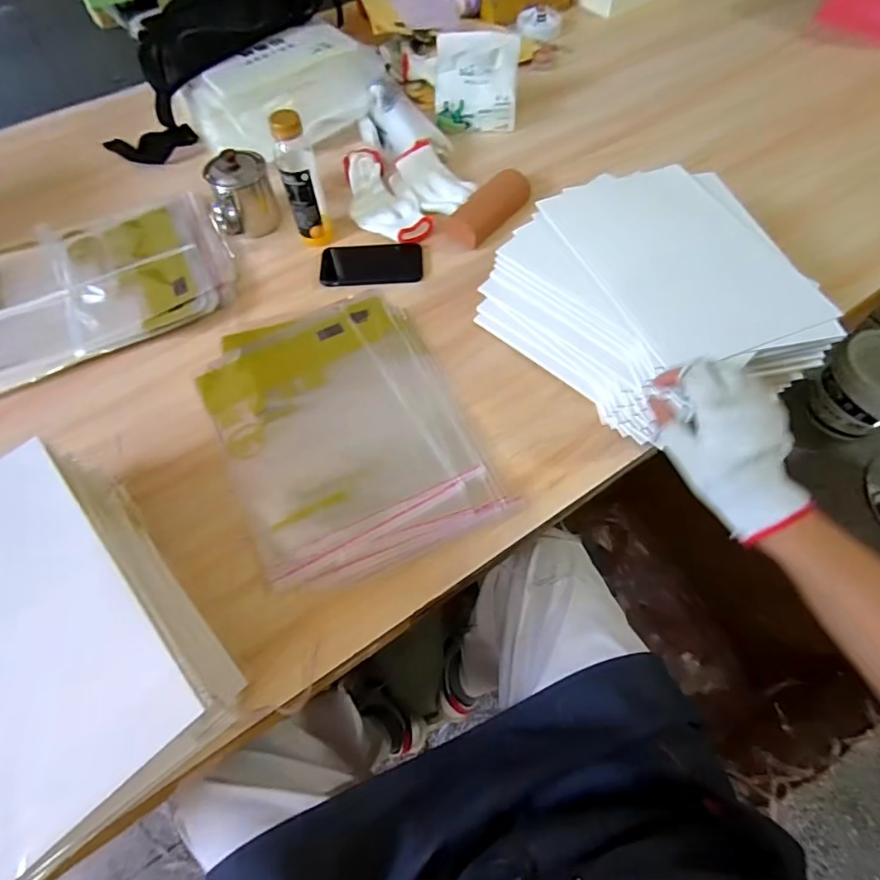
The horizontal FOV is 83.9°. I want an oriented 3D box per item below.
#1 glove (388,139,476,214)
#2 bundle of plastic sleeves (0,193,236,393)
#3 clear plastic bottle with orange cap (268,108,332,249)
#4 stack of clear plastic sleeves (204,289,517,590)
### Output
[{"bbox_3d":[-0.011,-0.410,0.771,0.135,0.040,0.095,40,69,21],"label":"glove"},{"bbox_3d":[-0.494,-0.222,0.693,0.376,0.034,0.267,-25,63,-12],"label":"bundle of plastic sleeves"},{"bbox_3d":[-0.191,-0.353,0.678,0.051,0.170,0.043,-16,62,-7],"label":"clear plastic bottle with orange cap"},{"bbox_3d":[-0.116,-0.020,0.597,0.274,0.017,0.371,-24,63,-11],"label":"stack of clear plastic sleeves"}]

